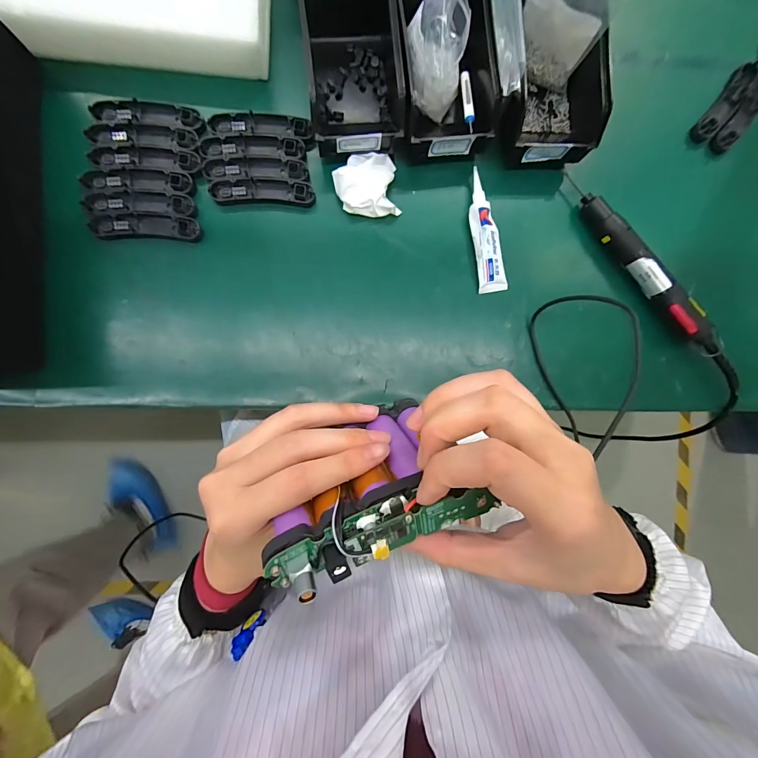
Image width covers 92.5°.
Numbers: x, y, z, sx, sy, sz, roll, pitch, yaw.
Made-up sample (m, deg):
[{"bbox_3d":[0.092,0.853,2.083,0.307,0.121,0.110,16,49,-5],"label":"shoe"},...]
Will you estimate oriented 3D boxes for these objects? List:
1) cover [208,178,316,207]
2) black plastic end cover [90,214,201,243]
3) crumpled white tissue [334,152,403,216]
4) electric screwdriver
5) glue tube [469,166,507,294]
[{"bbox_3d":[-0.139,-0.226,0.436,0.121,0.013,0.028,-1,89,-5],"label":"cover"},{"bbox_3d":[-0.273,-0.180,0.427,0.120,0.016,0.029,0,89,-5],"label":"black plastic end cover"},{"bbox_3d":[-0.015,-0.238,0.442,0.075,0.033,0.075,-9,90,-5],"label":"crumpled white tissue"},{"bbox_3d":[0.343,-0.136,0.467,0.037,0.038,0.272,-43,93,-5],"label":"electric screwdriver"},{"bbox_3d":[0.135,-0.186,0.458,0.035,0.019,0.149,-9,90,-5],"label":"glue tube"}]

